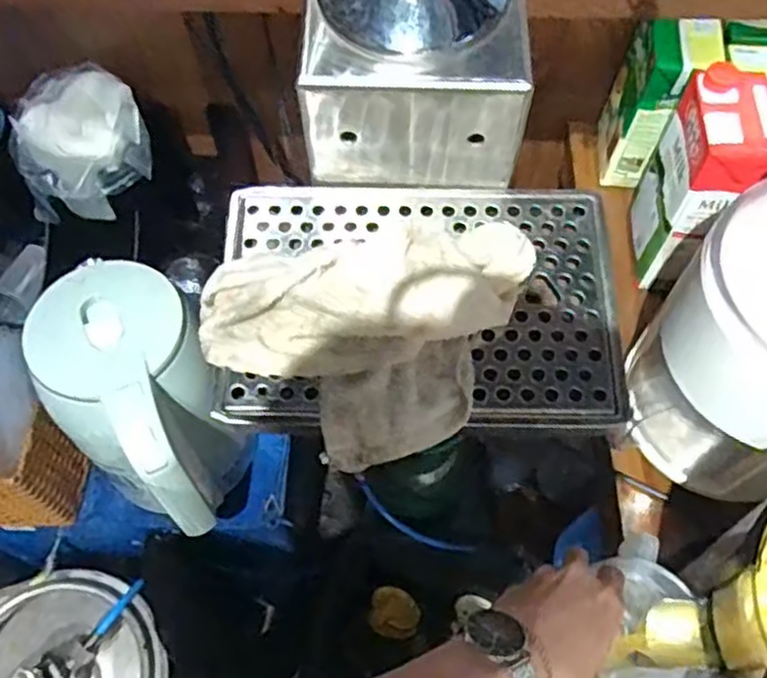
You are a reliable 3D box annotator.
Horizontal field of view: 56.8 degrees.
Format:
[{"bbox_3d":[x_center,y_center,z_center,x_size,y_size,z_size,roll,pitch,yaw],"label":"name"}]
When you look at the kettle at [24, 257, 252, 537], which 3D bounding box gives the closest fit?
[{"bbox_3d":[-0.205,0.075,0.672,0.137,0.262,0.202,-36,67,-17],"label":"kettle"}]

